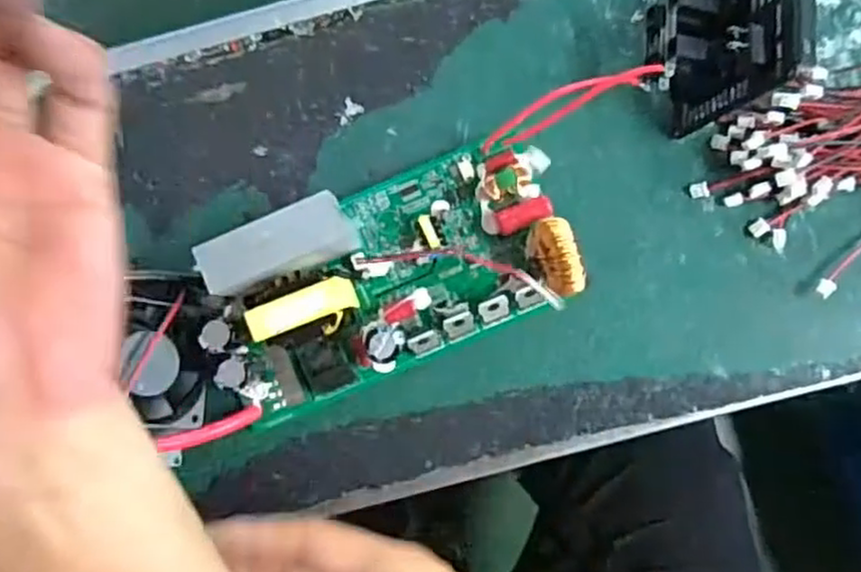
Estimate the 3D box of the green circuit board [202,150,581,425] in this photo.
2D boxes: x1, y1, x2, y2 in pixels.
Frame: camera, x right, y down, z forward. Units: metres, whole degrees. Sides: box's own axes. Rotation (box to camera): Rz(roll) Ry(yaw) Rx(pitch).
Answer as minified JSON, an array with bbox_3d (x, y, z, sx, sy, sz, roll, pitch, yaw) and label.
[{"bbox_3d":[-0.022,-0.008,0.355,0.180,0.062,0.091,-22,81,1],"label":"green circuit board"}]

